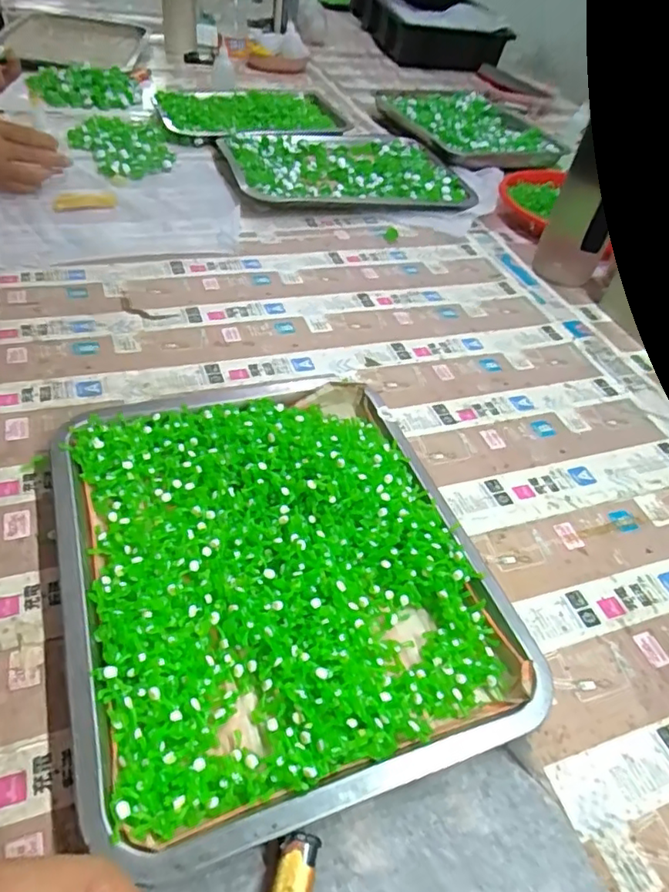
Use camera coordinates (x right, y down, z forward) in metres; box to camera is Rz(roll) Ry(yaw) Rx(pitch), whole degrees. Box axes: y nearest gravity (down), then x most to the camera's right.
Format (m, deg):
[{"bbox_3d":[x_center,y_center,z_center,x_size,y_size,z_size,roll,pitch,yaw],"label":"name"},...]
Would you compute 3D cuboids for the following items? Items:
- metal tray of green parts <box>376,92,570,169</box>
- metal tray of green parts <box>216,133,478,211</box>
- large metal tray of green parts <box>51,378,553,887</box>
[{"bbox_3d":[0.261,-0.596,1.069,0.268,0.036,0.347,-13,50,-22],"label":"metal tray of green parts"},{"bbox_3d":[0.009,-0.421,0.879,0.330,0.024,0.269,-4,47,-14],"label":"metal tray of green parts"},{"bbox_3d":[-0.040,0.072,0.390,0.253,0.040,0.307,-11,49,-20],"label":"large metal tray of green parts"}]

